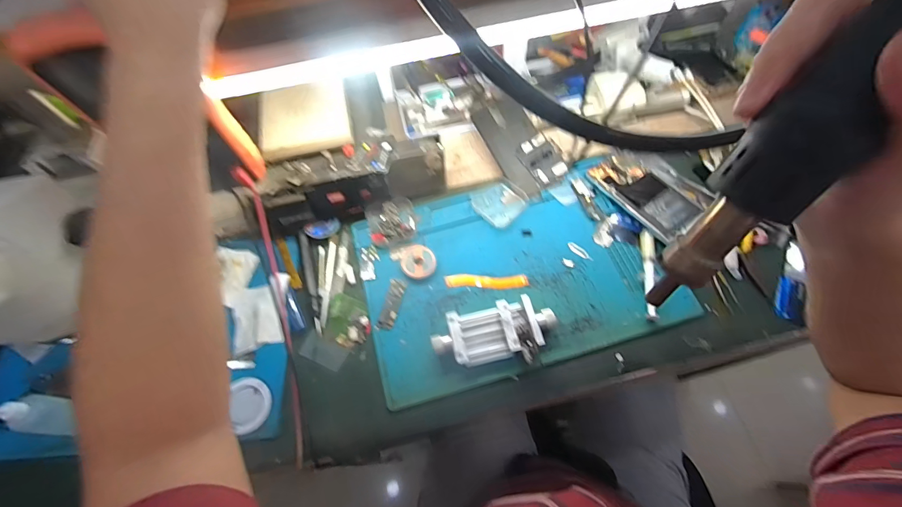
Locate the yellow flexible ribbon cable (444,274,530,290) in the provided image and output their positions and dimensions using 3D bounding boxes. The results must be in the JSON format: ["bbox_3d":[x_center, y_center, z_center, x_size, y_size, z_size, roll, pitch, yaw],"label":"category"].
[{"bbox_3d":[0.045,0.035,0.490,0.101,0.006,0.019,1,63,4],"label":"yellow flexible ribbon cable"}]

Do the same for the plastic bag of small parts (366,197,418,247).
[{"bbox_3d":[-0.078,-0.042,0.519,0.063,0.016,0.065,-15,63,-4],"label":"plastic bag of small parts"}]

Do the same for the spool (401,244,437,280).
[{"bbox_3d":[-0.042,0.010,0.497,0.042,0.010,0.046,-1,63,3],"label":"spool"}]

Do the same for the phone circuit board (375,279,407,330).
[{"bbox_3d":[-0.073,0.063,0.478,0.020,0.004,0.064,13,65,10],"label":"phone circuit board"}]

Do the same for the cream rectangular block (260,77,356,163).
[{"bbox_3d":[-0.184,-0.171,0.490,0.110,0.015,0.105,-11,63,-2],"label":"cream rectangular block"}]

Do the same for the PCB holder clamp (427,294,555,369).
[{"bbox_3d":[0.050,0.094,0.441,0.133,0.035,0.068,-14,63,-4],"label":"PCB holder clamp"}]

